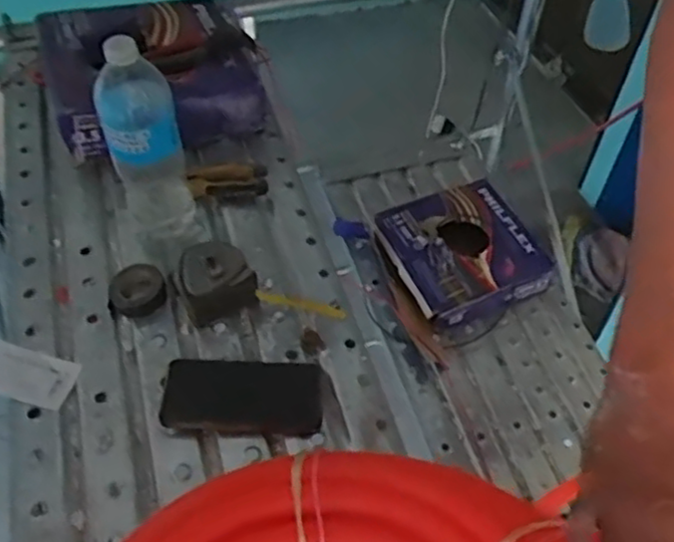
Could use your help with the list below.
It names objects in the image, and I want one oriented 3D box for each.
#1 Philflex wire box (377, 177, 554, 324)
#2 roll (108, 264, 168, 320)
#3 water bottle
[{"bbox_3d":[0.242,-0.041,1.357,0.273,0.113,0.265,-20,54,-17],"label":"Philflex wire box"},{"bbox_3d":[-0.228,0.019,0.792,0.061,0.026,0.069,-20,54,-17],"label":"roll"},{"bbox_3d":[-0.211,-0.137,0.775,0.078,0.249,0.071,-13,52,-12],"label":"water bottle"}]

